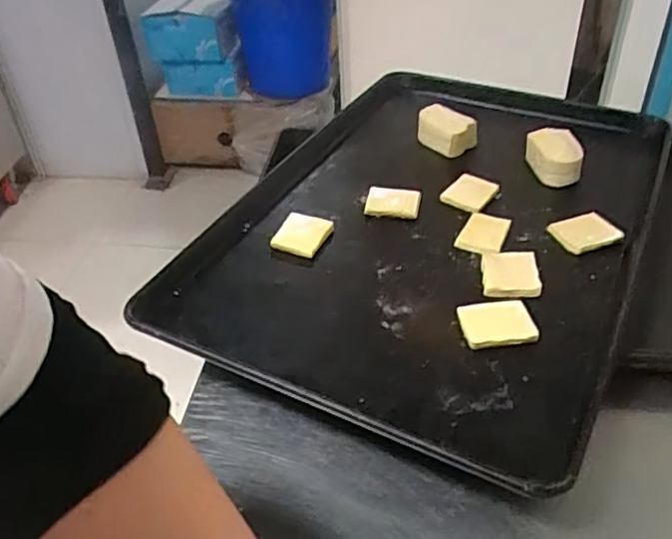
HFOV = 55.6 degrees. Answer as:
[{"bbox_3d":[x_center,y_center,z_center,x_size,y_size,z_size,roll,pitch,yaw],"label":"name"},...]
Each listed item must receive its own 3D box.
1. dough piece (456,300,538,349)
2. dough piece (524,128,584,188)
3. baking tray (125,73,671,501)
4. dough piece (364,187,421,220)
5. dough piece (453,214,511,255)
[{"bbox_3d":[0.142,0.047,0.568,0.063,0.009,0.049,-5,41,-1],"label":"dough piece"},{"bbox_3d":[0.253,-0.133,0.743,0.045,0.044,0.076,-16,42,-13],"label":"dough piece"},{"bbox_3d":[0.112,-0.067,0.696,0.410,0.039,0.596,18,46,22],"label":"baking tray"},{"bbox_3d":[0.064,-0.076,0.717,0.058,0.013,0.042,5,42,11],"label":"dough piece"},{"bbox_3d":[0.157,-0.038,0.671,0.045,0.008,0.064,19,46,25],"label":"dough piece"}]

